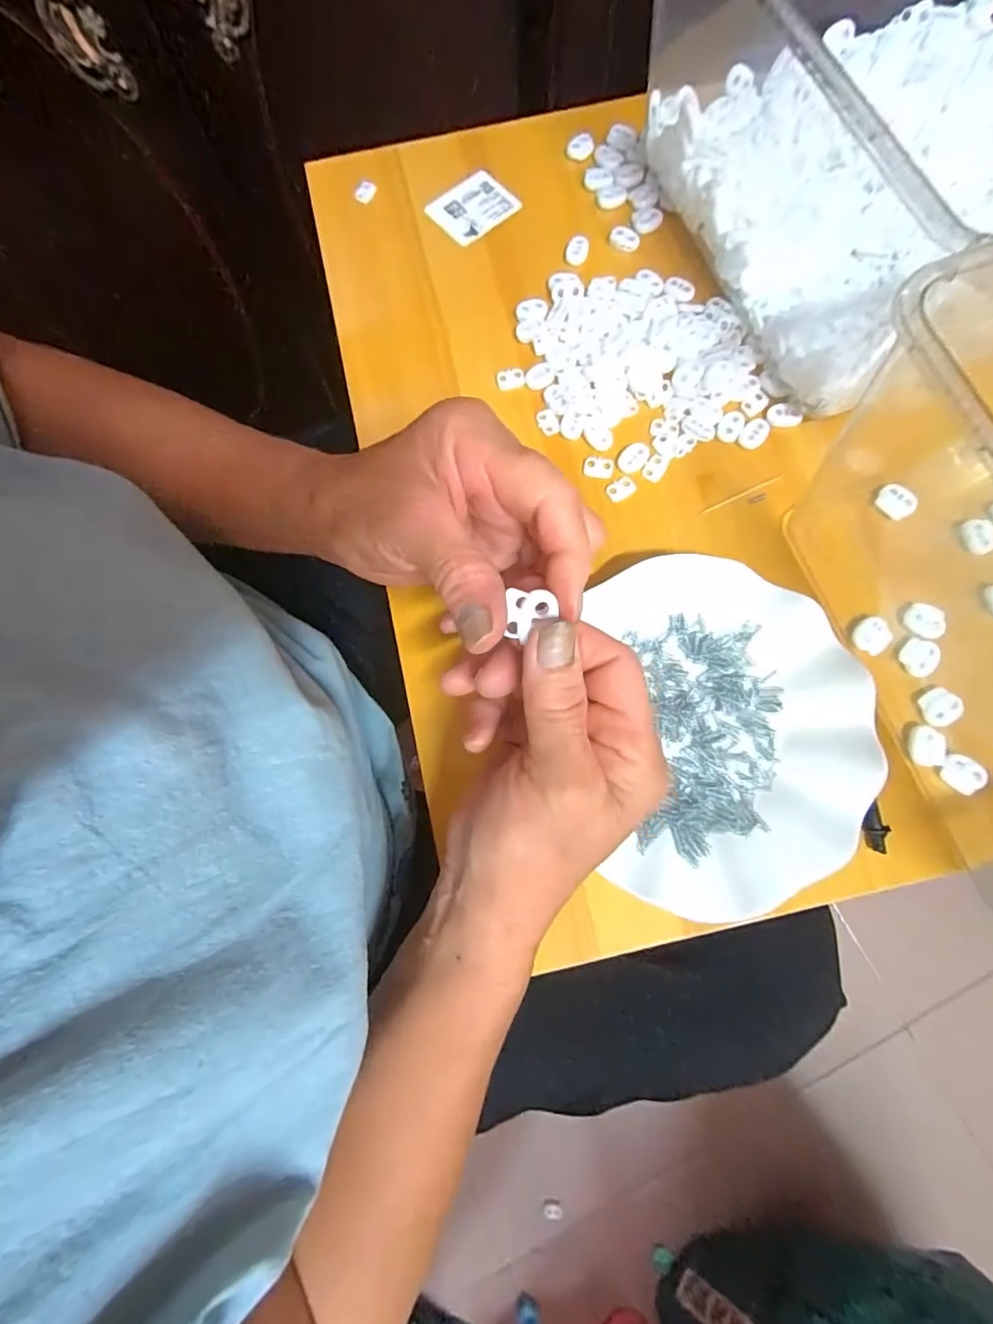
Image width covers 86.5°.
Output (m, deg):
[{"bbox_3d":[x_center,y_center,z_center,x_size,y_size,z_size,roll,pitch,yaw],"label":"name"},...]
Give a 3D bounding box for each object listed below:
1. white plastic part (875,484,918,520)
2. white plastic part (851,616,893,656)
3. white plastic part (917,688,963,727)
[{"bbox_3d":[0.252,-0.101,0.332,0.020,0.004,0.022,-41,79,-8],"label":"white plastic part"},{"bbox_3d":[0.222,-0.016,0.311,0.019,0.005,0.021,43,81,10],"label":"white plastic part"},{"bbox_3d":[0.252,0.025,0.298,0.022,0.004,0.019,-30,78,-6],"label":"white plastic part"}]

